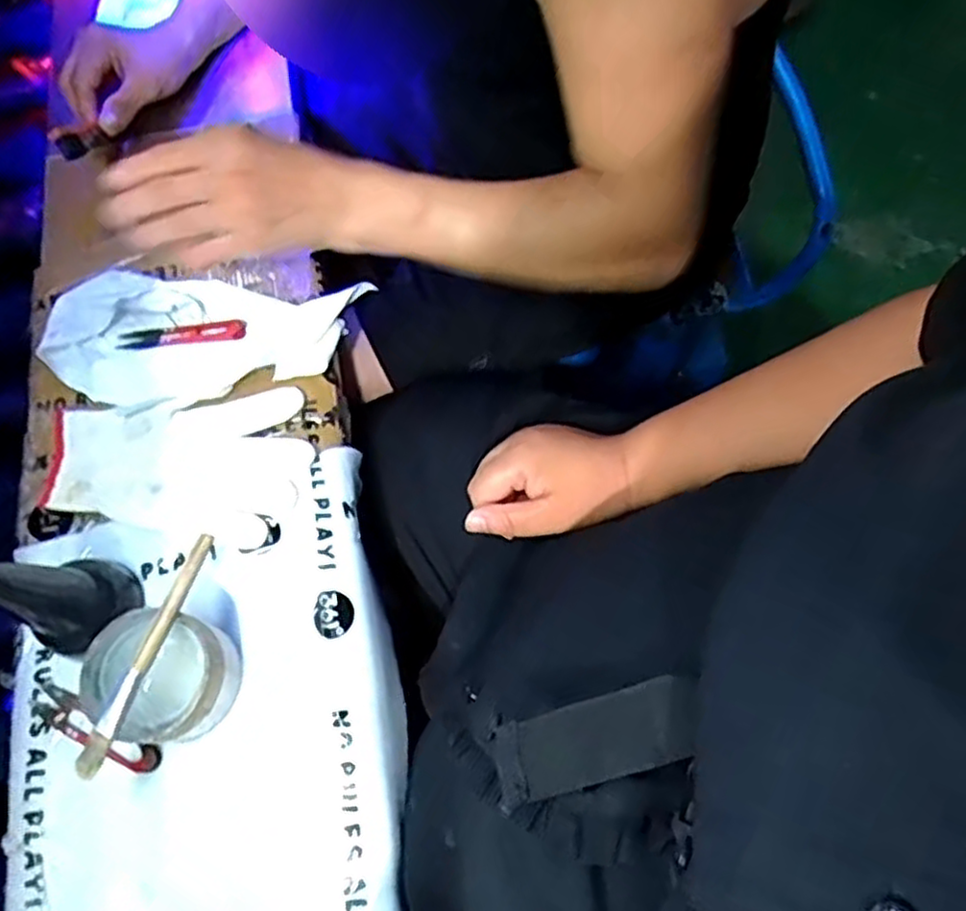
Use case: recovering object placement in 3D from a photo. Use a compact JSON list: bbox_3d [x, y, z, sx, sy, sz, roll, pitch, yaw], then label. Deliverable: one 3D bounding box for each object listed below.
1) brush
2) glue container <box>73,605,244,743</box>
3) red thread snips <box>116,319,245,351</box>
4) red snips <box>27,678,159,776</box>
[{"bbox_3d":[-0.212,0.121,0.462,0.018,0.014,0.153,19,71,10],"label":"brush"},{"bbox_3d":[-0.211,0.144,0.488,0.088,0.054,0.078,17,71,9],"label":"glue container"},{"bbox_3d":[-0.249,-0.099,0.611,0.103,0.010,0.020,-7,69,0],"label":"red thread snips"},{"bbox_3d":[-0.266,0.186,0.501,0.102,0.007,0.023,26,73,12],"label":"red snips"}]

